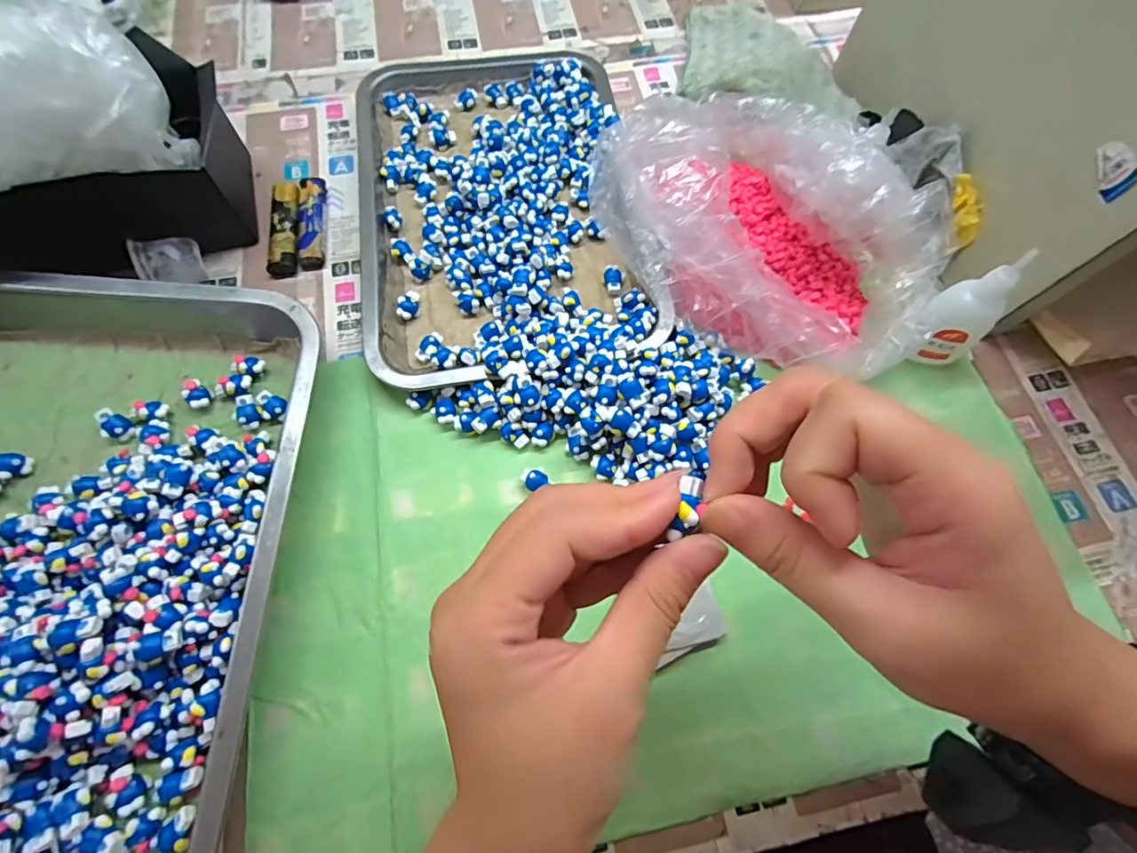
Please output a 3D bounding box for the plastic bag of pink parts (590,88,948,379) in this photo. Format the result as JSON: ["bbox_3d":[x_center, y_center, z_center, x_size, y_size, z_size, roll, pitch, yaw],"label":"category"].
[{"bbox_3d":[0.133,-0.144,0.345,0.173,0.087,0.249,-24,70,-11],"label":"plastic bag of pink parts"}]

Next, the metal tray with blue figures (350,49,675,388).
[{"bbox_3d":[-0.055,-0.179,0.387,0.205,0.030,0.317,-8,68,-5],"label":"metal tray with blue figures"}]

